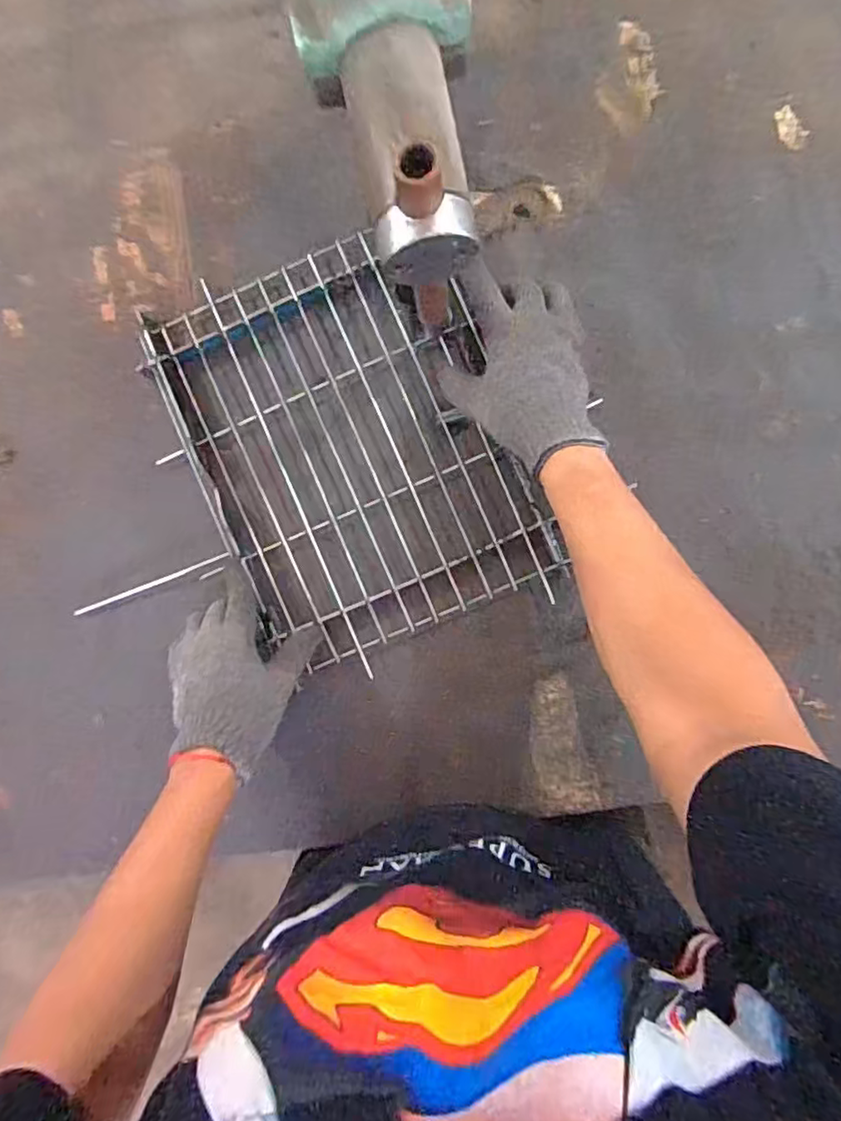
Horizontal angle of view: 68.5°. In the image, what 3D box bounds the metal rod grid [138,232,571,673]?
[{"bbox_3d":[-0.069,-0.103,0.559,0.262,0.018,0.359,-26,89,3],"label":"metal rod grid"}]

